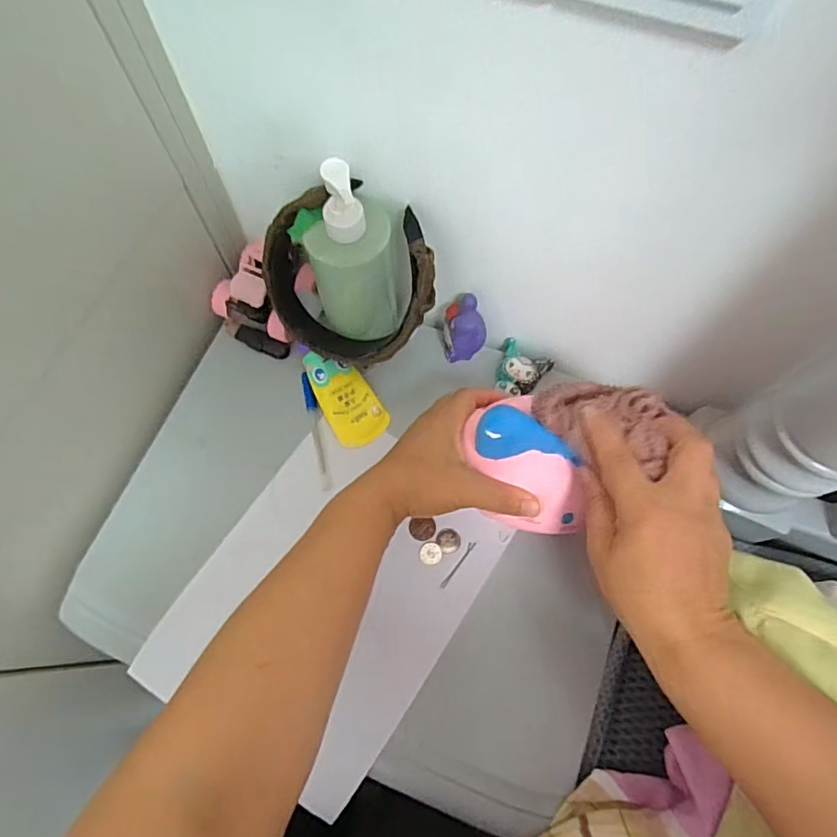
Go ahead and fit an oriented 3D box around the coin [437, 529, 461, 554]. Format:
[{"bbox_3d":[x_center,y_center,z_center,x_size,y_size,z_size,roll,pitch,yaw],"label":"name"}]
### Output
[{"bbox_3d":[0.027,0.108,0.485,0.020,0.004,0.021,0,70,0],"label":"coin"}]

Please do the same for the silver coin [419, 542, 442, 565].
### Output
[{"bbox_3d":[0.011,0.118,0.480,0.020,0.004,0.020,2,70,0],"label":"silver coin"}]

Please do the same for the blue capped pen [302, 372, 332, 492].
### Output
[{"bbox_3d":[-0.095,0.010,0.510,0.011,0.015,0.113,-14,70,-6],"label":"blue capped pen"}]

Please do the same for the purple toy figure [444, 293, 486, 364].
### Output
[{"bbox_3d":[0.043,-0.080,0.512,0.037,0.079,0.037,0,70,0],"label":"purple toy figure"}]

